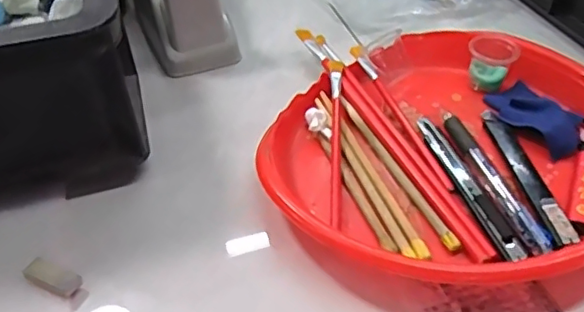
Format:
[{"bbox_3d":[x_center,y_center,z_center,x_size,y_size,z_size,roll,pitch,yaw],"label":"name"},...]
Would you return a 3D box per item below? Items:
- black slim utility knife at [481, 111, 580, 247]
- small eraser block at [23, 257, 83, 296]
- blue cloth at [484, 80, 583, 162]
[{"bbox_3d":[0.155,0.011,0.390,0.015,0.012,0.134,-6,42,-1],"label":"black slim utility knife"},{"bbox_3d":[-0.144,0.073,0.351,0.035,0.008,0.015,21,47,9],"label":"small eraser block"},{"bbox_3d":[0.183,-0.032,0.434,0.051,0.015,0.081,-24,45,-20],"label":"blue cloth"}]

